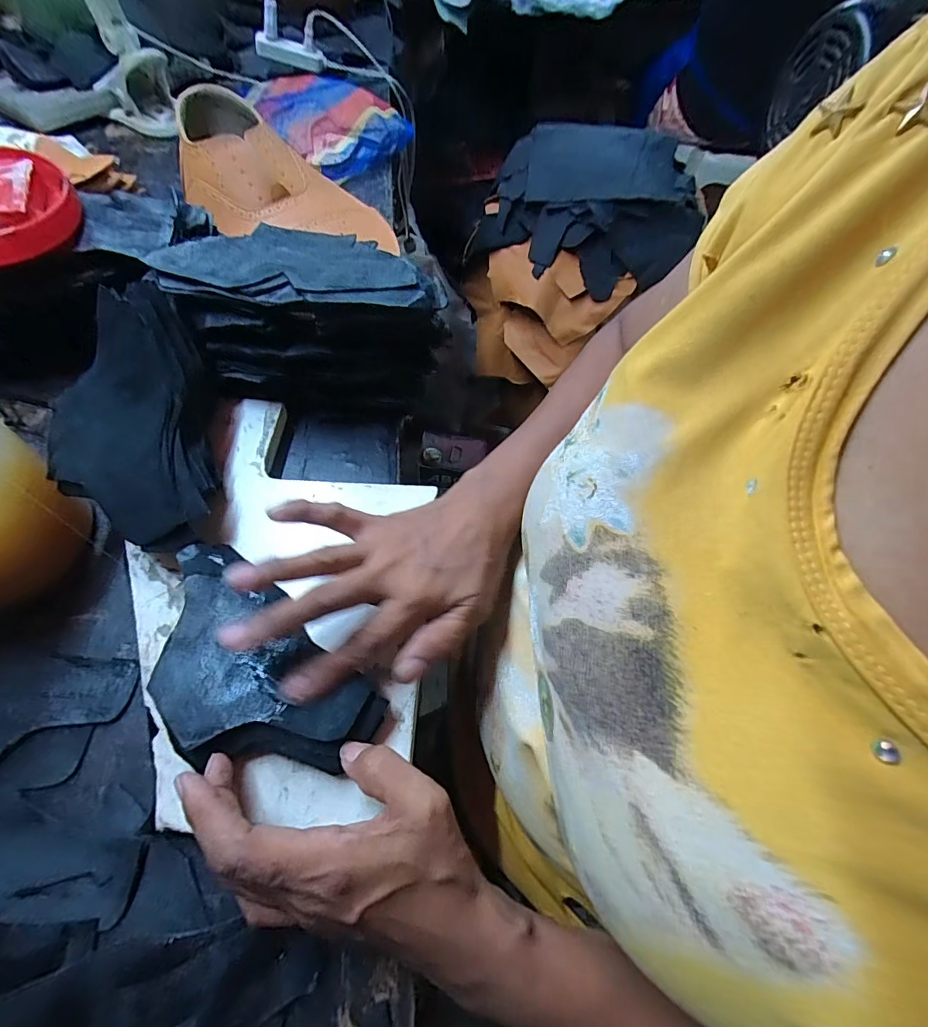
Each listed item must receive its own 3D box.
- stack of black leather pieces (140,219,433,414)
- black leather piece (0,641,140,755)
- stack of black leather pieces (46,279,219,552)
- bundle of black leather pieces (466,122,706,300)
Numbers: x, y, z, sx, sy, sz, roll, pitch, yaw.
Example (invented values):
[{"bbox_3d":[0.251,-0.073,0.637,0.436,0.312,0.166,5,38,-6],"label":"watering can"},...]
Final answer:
[{"bbox_3d":[-0.124,-0.156,0.378,0.207,0.112,0.109,2,61,-1],"label":"stack of black leather pieces"},{"bbox_3d":[-0.270,0.120,0.276,0.111,0.006,0.072,9,61,2],"label":"black leather piece"},{"bbox_3d":[-0.228,-0.059,0.304,0.094,0.034,0.173,-13,82,-5],"label":"stack of black leather pieces"},{"bbox_3d":[0.233,-0.597,0.876,0.419,0.153,0.287,3,61,-1],"label":"bundle of black leather pieces"}]

